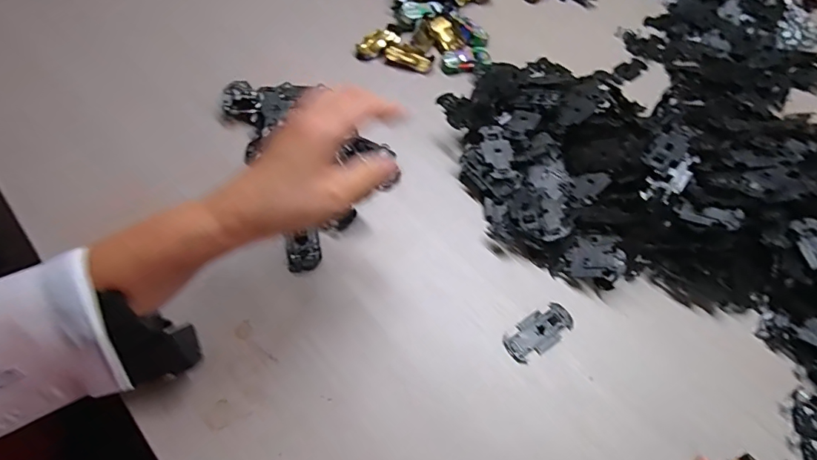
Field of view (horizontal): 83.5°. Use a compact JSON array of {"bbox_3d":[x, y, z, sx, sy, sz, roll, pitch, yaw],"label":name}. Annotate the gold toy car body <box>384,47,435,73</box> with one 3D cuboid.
[{"bbox_3d":[0.001,-0.217,0.582,0.060,0.011,0.030,11,57,3],"label":"gold toy car body"}]

